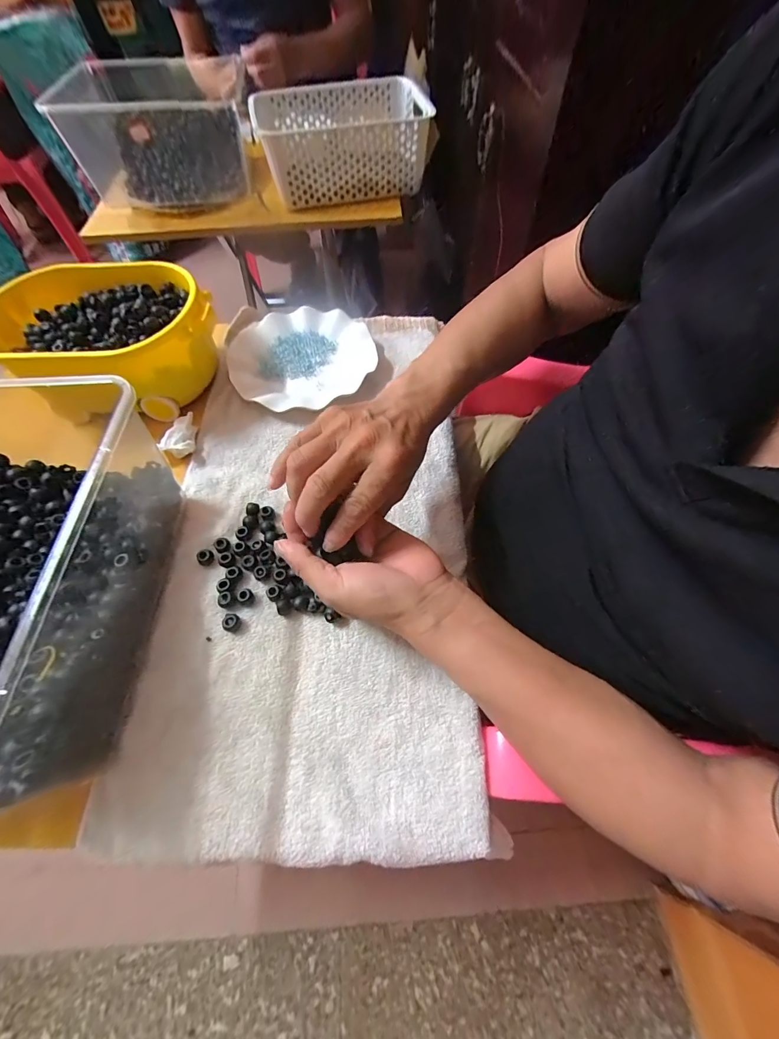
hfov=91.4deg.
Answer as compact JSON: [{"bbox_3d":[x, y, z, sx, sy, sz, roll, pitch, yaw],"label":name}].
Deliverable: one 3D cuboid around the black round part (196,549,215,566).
[{"bbox_3d":[-0.180,0.037,0.370,0.015,0.008,0.015,-1,64,2],"label":"black round part"}]

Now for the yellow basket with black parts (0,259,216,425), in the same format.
[{"bbox_3d":[-0.325,-0.211,0.452,0.241,0.093,0.169,-5,61,0],"label":"yellow basket with black parts"}]

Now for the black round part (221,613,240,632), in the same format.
[{"bbox_3d":[-0.143,0.093,0.343,0.013,0.010,0.015,21,64,13],"label":"black round part"}]

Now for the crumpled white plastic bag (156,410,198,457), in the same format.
[{"bbox_3d":[-0.238,-0.099,0.435,0.032,0.016,0.056,0,61,2],"label":"crumpled white plastic bag"}]

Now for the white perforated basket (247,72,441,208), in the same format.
[{"bbox_3d":[-0.084,-0.713,0.713,0.302,0.114,0.214,-14,62,-6],"label":"white perforated basket"}]

